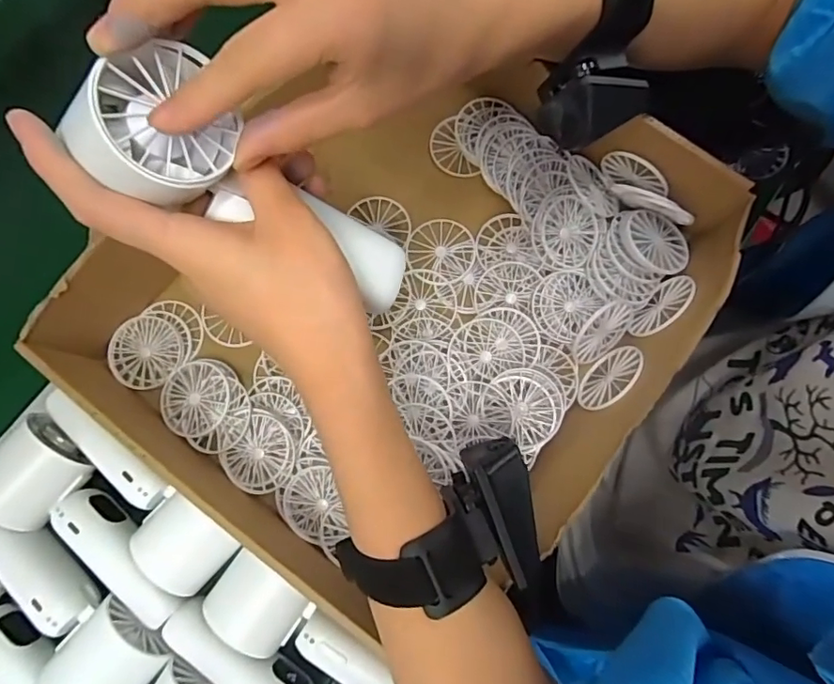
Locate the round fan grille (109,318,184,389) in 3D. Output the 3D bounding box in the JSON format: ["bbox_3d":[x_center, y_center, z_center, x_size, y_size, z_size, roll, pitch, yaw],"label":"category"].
[{"bbox_3d":[-0.192,0.008,0.373,0.050,0.006,0.050,0,79,-1],"label":"round fan grille"}]

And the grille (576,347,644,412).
[{"bbox_3d":[0.127,0.024,0.347,0.004,0.047,0.049,40,68,-11],"label":"grille"}]

